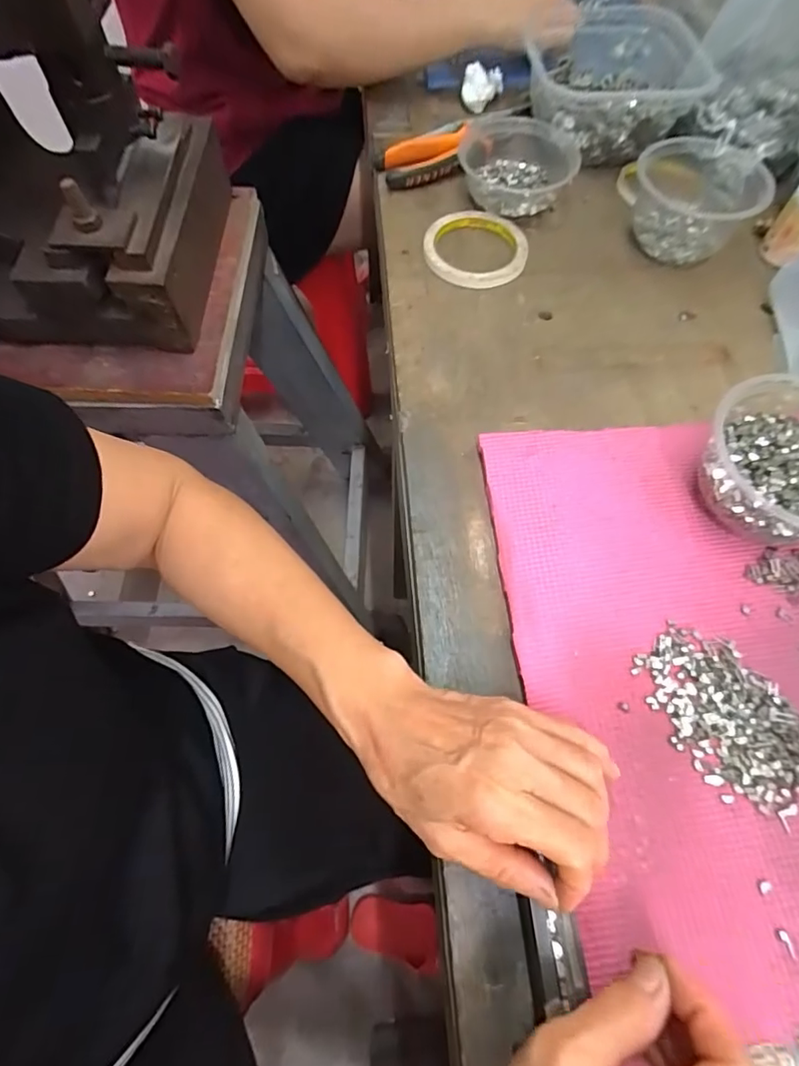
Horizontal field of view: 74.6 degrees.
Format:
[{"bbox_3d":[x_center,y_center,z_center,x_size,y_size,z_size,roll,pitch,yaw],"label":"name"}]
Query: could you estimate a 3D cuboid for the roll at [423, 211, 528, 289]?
[{"bbox_3d":[0.074,-0.273,0.502,0.093,0.016,0.100,1,65,-1],"label":"roll"}]

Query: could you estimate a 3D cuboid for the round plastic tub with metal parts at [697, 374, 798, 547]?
[{"bbox_3d":[0.265,-0.048,0.359,0.114,0.061,0.120,38,69,15],"label":"round plastic tub with metal parts"}]

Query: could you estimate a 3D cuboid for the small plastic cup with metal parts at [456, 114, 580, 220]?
[{"bbox_3d":[0.118,-0.373,0.538,0.120,0.046,0.125,12,65,4],"label":"small plastic cup with metal parts"}]

